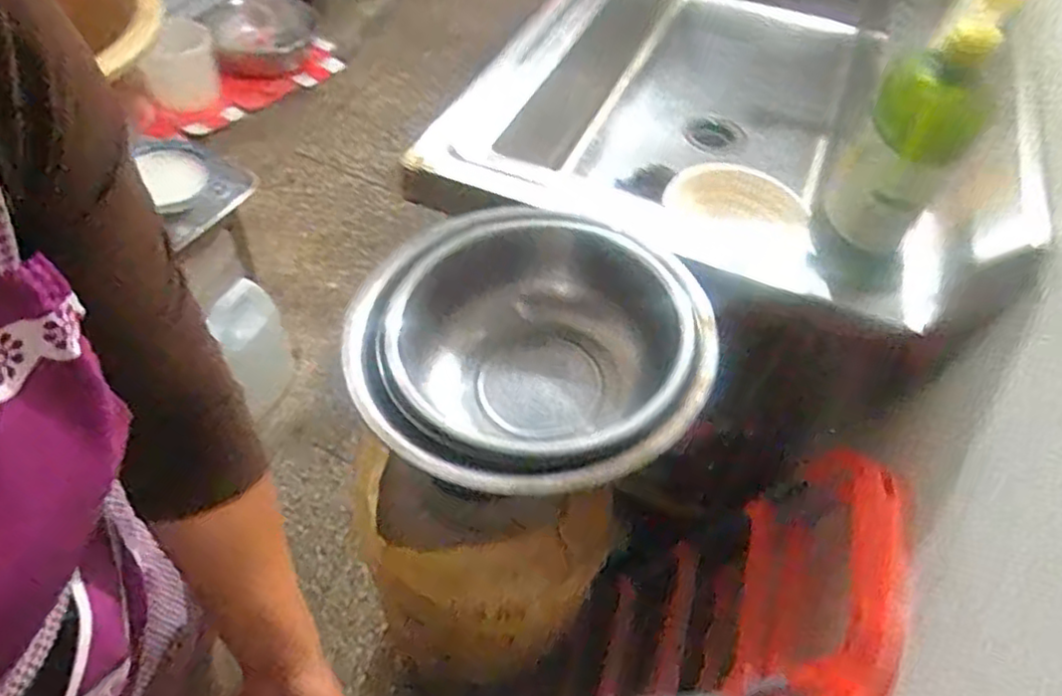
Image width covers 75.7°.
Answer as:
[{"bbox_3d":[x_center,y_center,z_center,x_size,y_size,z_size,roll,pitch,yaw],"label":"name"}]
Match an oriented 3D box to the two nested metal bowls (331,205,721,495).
[{"bbox_3d":[0.006,0.020,0.627,0.279,0.121,0.303,2,52,-3],"label":"two nested metal bowls"}]

